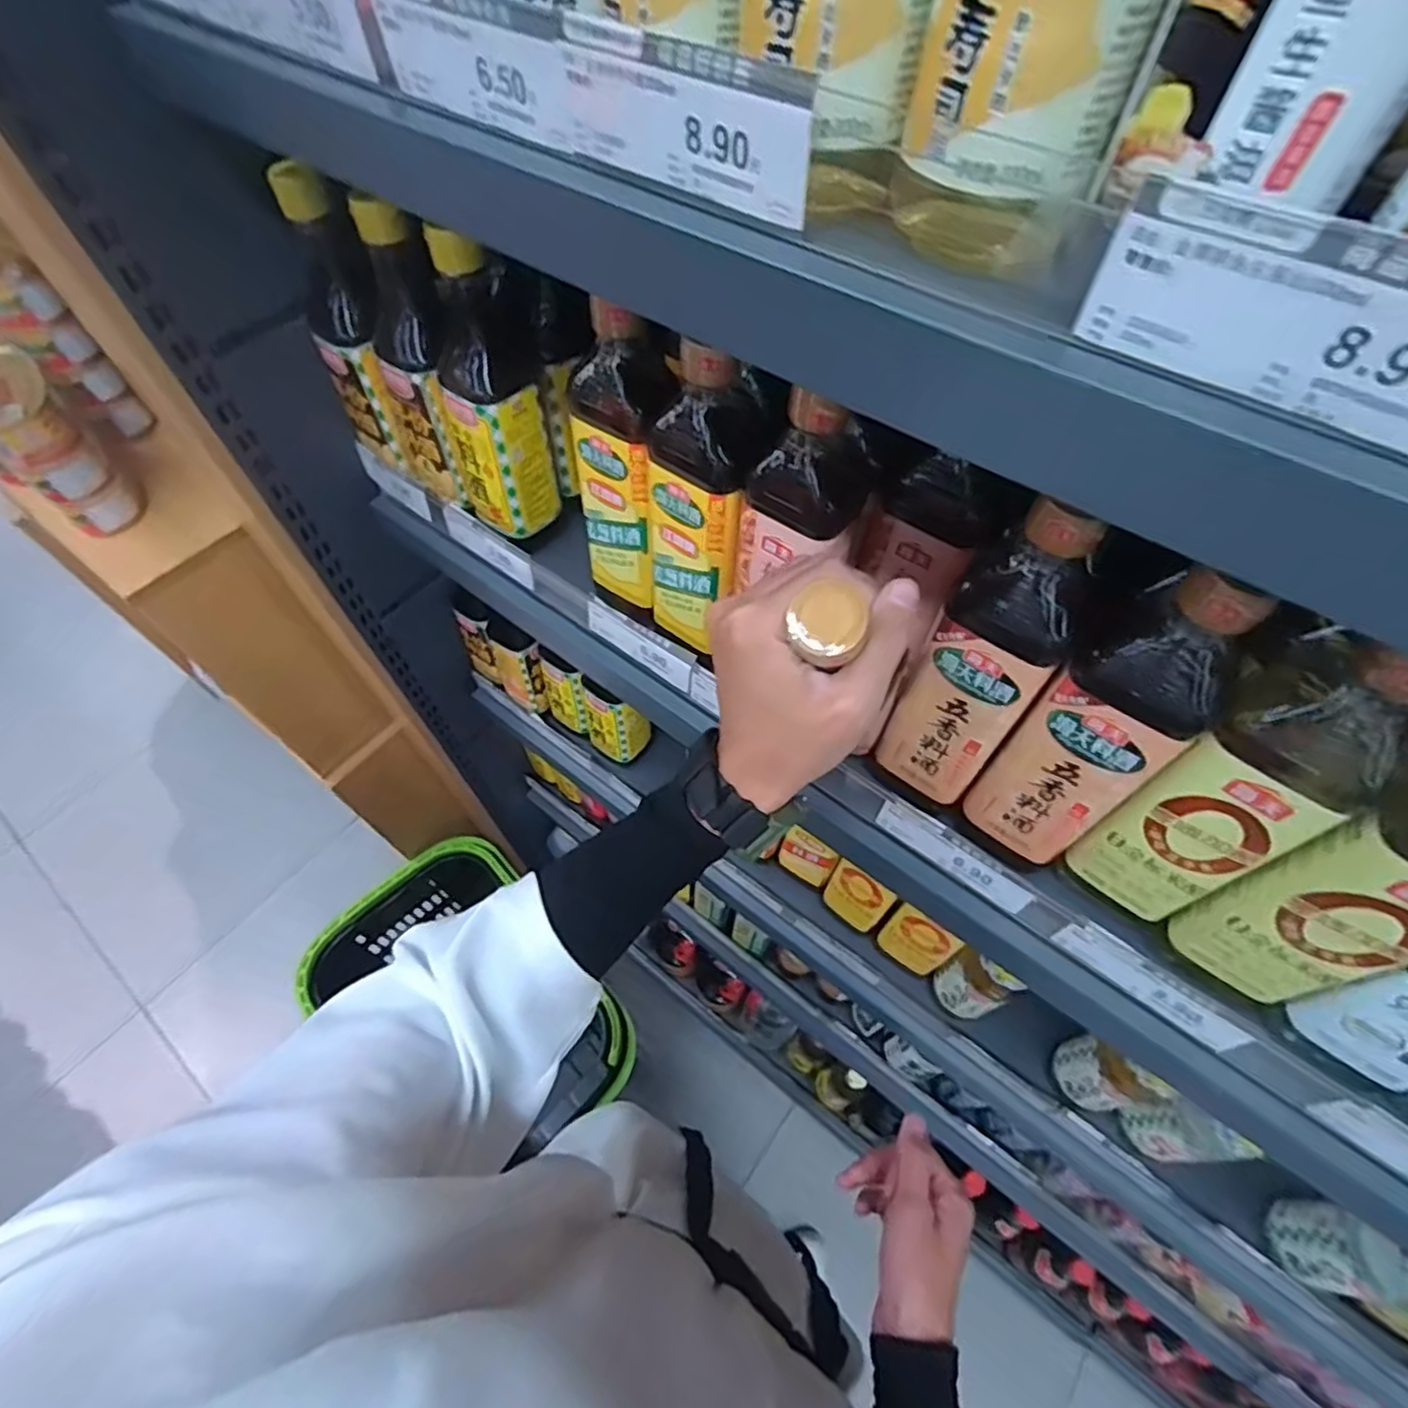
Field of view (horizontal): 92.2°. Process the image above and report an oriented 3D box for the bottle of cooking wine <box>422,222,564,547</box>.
[{"bbox_3d":[-0.159,-0.222,0.497,0.059,0.202,0.056,28,62,16],"label":"bottle of cooking wine"}]

